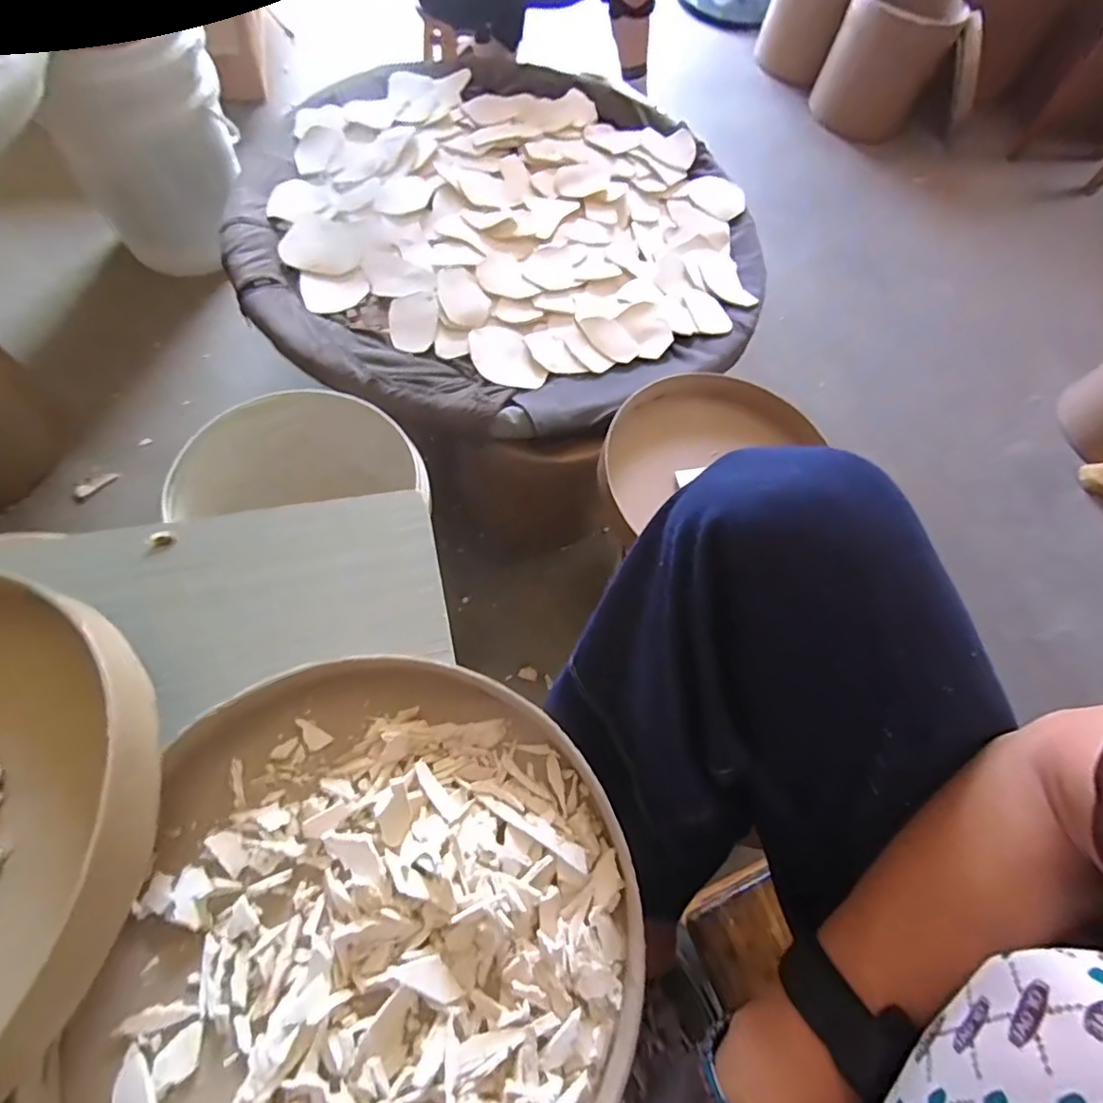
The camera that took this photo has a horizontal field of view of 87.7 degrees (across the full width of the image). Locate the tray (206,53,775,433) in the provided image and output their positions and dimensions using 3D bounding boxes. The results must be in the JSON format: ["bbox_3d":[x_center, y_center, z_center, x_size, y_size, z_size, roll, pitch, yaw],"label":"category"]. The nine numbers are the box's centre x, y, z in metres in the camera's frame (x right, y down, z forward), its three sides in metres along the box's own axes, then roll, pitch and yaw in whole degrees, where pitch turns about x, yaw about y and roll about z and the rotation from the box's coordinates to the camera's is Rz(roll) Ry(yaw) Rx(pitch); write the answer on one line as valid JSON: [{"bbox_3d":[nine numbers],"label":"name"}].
[{"bbox_3d":[-0.088,-0.538,0.931,0.782,0.066,0.801,3,65,-6],"label":"tray"}]

